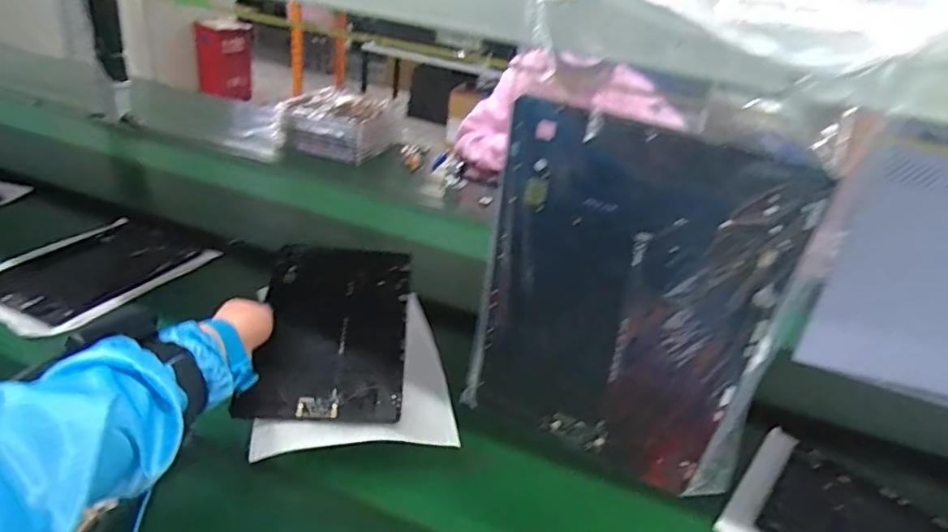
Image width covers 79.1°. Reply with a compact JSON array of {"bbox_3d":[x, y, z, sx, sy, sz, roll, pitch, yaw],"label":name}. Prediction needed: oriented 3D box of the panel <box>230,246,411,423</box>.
[{"bbox_3d":[-0.148,0.064,0.608,0.148,0.010,0.226,3,44,-5],"label":"panel"}]

